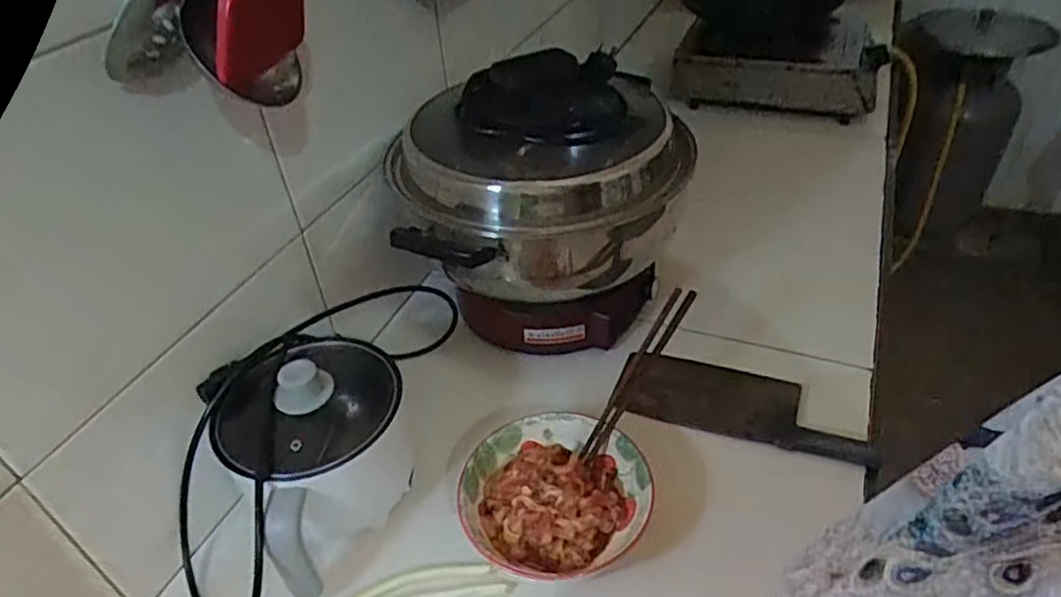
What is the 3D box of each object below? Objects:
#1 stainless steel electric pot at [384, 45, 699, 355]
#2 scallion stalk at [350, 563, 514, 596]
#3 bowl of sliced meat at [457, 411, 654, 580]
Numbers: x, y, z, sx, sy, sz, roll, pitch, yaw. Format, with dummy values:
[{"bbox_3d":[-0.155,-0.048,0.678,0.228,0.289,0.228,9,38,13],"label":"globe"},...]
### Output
[{"bbox_3d":[0.016,-0.093,0.797,0.328,0.269,0.270,-10,40,-7],"label":"stainless steel electric pot"},{"bbox_3d":[-0.116,0.269,0.621,0.187,0.016,0.045,-12,40,-9],"label":"scallion stalk"},{"bbox_3d":[0.023,0.190,0.650,0.169,0.059,0.158,-3,40,2],"label":"bowl of sliced meat"}]

